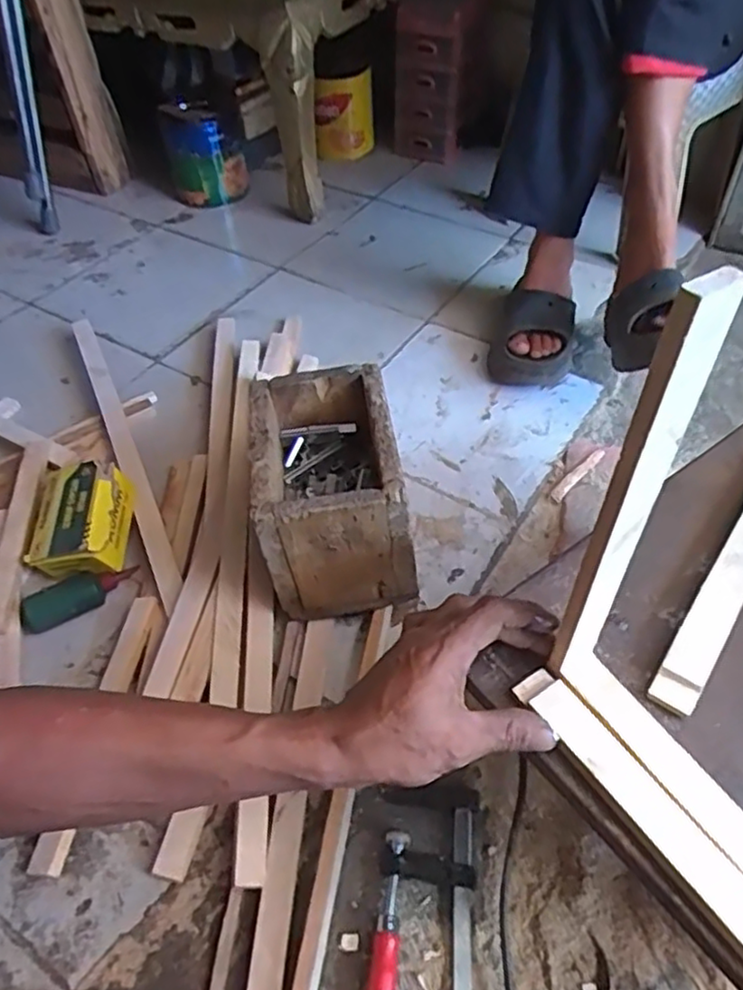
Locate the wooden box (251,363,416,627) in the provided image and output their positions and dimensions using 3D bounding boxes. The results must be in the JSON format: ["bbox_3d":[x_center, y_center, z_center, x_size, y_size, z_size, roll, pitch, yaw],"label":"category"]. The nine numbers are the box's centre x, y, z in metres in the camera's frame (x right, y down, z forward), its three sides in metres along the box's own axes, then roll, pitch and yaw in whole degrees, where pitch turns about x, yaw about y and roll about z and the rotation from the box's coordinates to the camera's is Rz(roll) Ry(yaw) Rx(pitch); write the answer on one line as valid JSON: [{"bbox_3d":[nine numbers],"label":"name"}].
[{"bbox_3d":[-0.043,-0.005,0.699,0.135,0.158,0.195,-6,50,-3],"label":"wooden box"}]

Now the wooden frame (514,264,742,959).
[{"bbox_3d":[0.175,0.101,0.259,0.059,0.271,0.262,-26,54,-19],"label":"wooden frame"}]

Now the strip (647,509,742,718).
[{"bbox_3d":[0.260,0.046,0.475,0.029,0.012,0.260,30,57,24],"label":"strip"}]

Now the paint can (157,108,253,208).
[{"bbox_3d":[-0.324,-0.674,1.310,0.145,0.178,0.137,-11,50,-7],"label":"paint can"}]

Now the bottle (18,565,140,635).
[{"bbox_3d":[-0.318,0.108,0.734,0.124,0.031,0.041,-24,53,-18],"label":"bottle"}]

